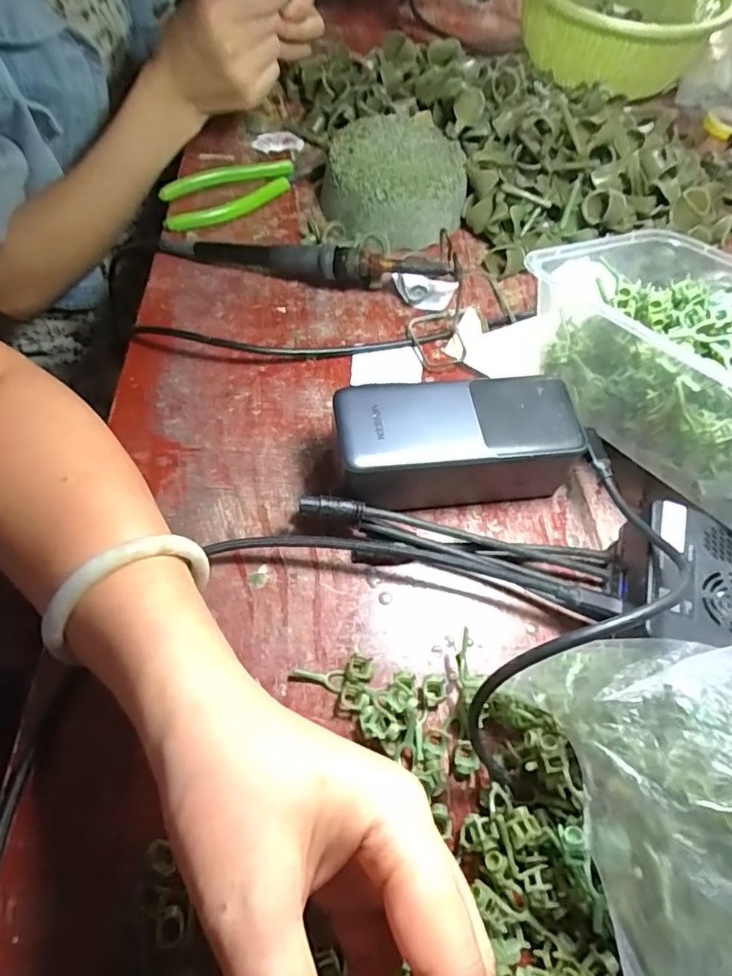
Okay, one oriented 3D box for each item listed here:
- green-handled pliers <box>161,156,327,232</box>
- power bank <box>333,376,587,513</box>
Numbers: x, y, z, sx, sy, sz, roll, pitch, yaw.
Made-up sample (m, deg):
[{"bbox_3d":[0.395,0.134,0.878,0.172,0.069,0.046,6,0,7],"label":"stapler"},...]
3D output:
[{"bbox_3d":[-0.091,-0.234,0.431,0.137,0.010,0.054,-21,65,-15],"label":"green-handled pliers"},{"bbox_3d":[0.048,-0.024,0.312,0.125,0.054,0.055,-6,62,-7],"label":"power bank"}]

